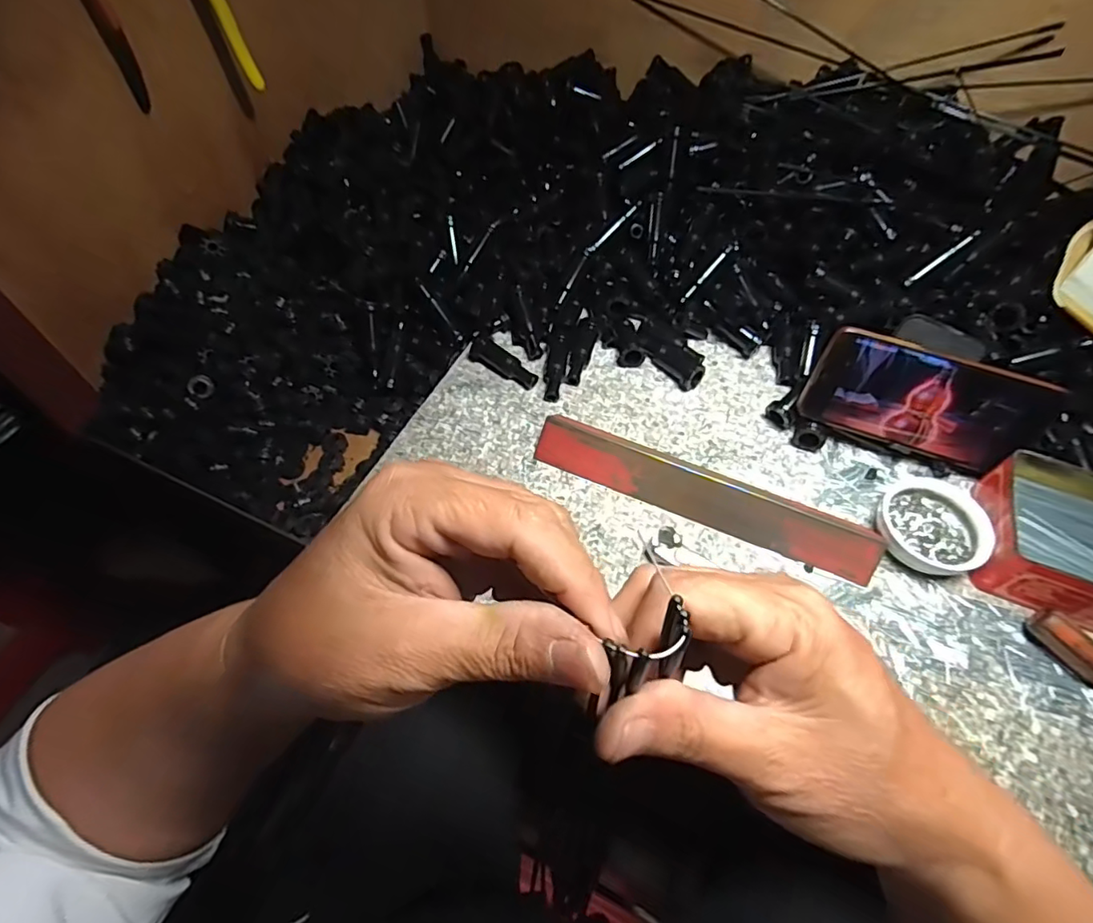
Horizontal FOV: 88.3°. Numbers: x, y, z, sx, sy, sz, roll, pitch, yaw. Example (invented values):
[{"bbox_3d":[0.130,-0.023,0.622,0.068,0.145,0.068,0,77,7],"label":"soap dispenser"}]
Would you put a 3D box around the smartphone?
[{"bbox_3d":[0.290,-0.044,0.428,0.169,0.079,0.009,17,34,4],"label":"smartphone"}]

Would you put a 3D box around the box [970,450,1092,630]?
[{"bbox_3d":[0.379,0.059,0.396,0.131,0.041,0.110,19,57,11],"label":"box"}]

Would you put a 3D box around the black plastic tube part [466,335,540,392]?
[{"bbox_3d":[-0.039,-0.087,0.499,0.068,0.023,0.016,32,60,19],"label":"black plastic tube part"}]

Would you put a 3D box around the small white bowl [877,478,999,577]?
[{"bbox_3d":[0.280,0.048,0.411,0.077,0.028,0.070,1,55,-1],"label":"small white bowl"}]

